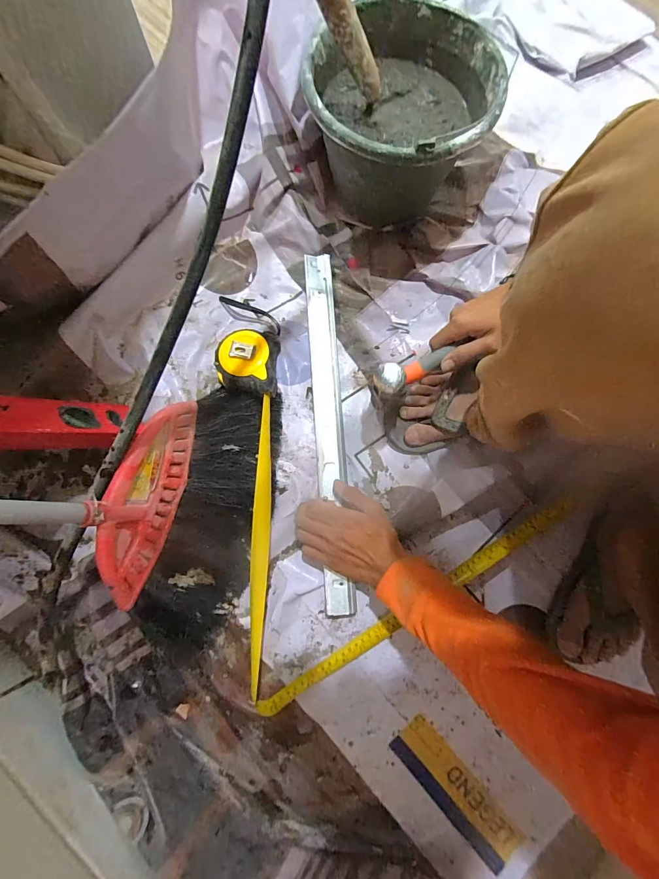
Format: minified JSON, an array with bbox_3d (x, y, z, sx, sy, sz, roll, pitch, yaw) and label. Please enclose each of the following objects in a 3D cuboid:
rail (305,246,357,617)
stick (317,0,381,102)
[{"bbox_3d":[-0.001,-0.024,0.529,0.039,0.028,0.502,-3,79,-1],"label":"rail"},{"bbox_3d":[0.025,-0.465,0.435,0.031,0.135,0.024,11,78,37],"label":"stick"}]

